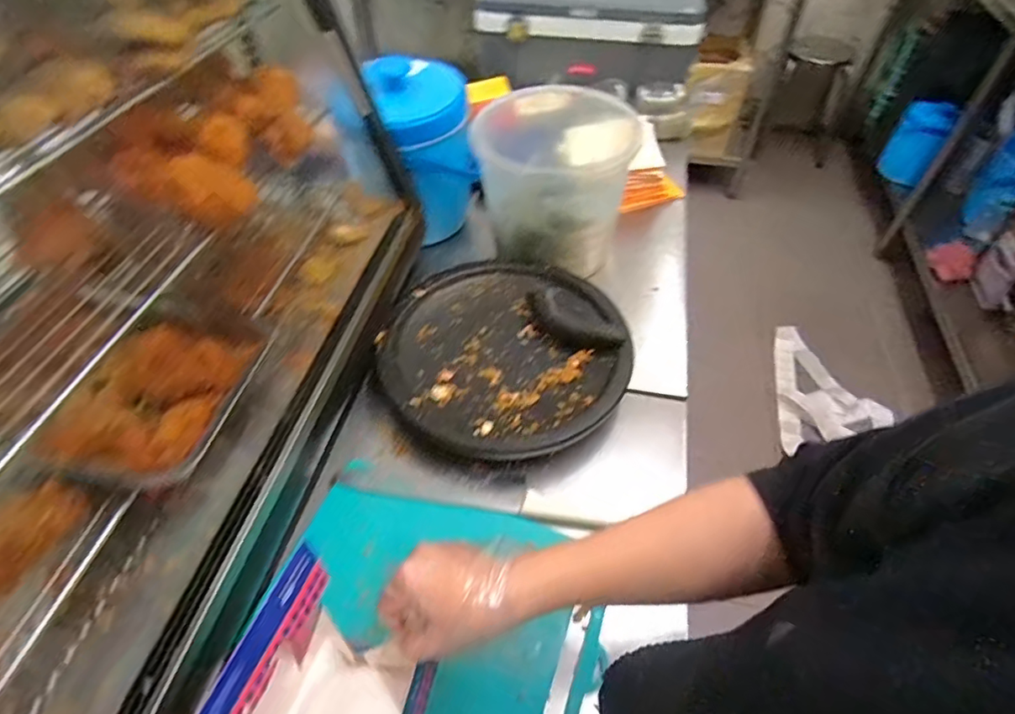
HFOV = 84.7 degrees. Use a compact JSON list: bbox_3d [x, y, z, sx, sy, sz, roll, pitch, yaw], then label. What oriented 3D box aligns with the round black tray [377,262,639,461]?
[{"bbox_3d":[-0.005,-0.009,0.792,0.338,0.054,0.331,28,56,22],"label":"round black tray"}]

